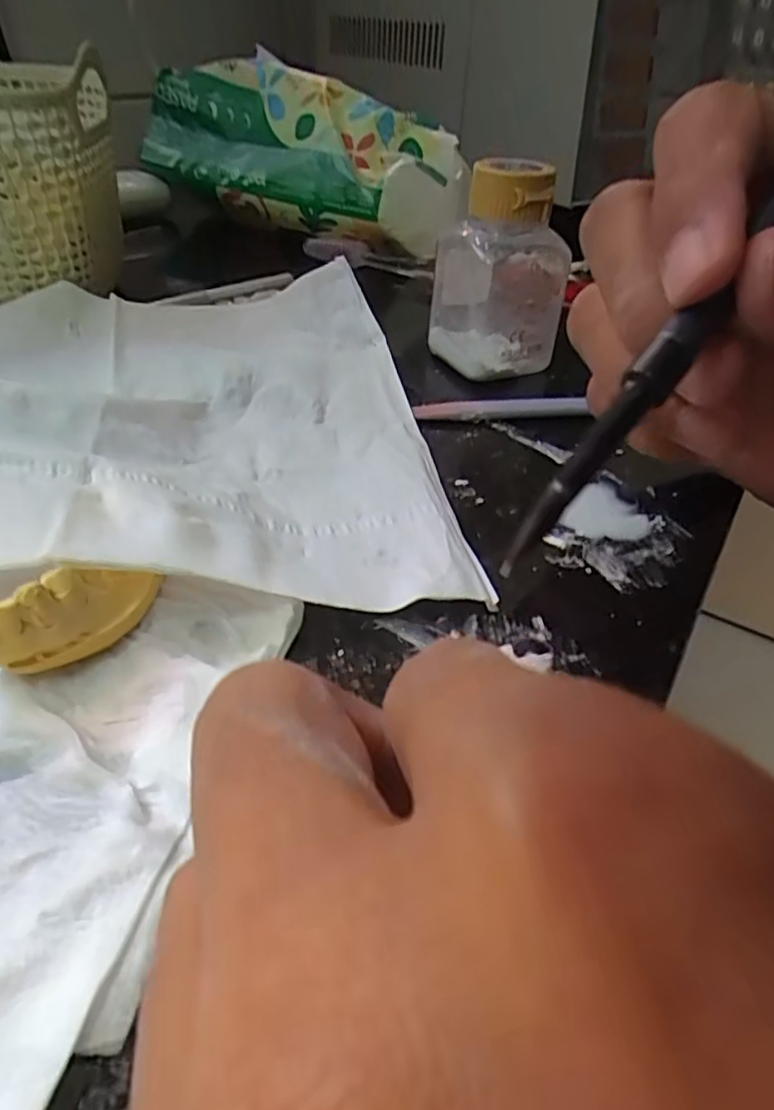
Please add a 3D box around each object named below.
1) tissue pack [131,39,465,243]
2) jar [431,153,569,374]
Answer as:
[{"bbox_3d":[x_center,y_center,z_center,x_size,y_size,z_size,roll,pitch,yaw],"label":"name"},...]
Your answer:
[{"bbox_3d":[-0.055,-0.236,0.383,0.189,0.067,0.082,25,43,24],"label":"tissue pack"},{"bbox_3d":[0.043,-0.109,0.252,0.035,0.070,0.041,-15,42,-22],"label":"jar"}]

